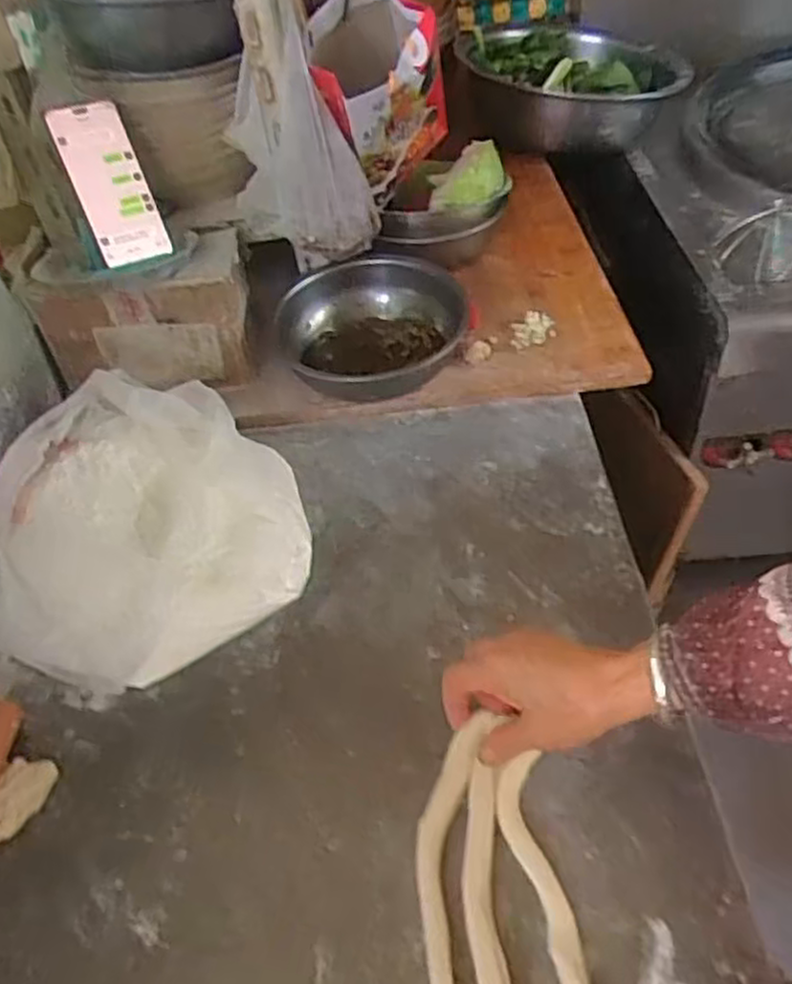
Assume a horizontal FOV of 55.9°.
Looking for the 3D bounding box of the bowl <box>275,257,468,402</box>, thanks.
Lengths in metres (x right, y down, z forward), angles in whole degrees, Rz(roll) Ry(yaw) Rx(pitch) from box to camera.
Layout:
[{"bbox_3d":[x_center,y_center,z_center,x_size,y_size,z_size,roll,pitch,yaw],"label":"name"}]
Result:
[{"bbox_3d":[-0.034,-0.167,0.853,0.207,0.099,0.212,-4,45,4],"label":"bowl"}]

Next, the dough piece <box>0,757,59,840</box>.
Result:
[{"bbox_3d":[-0.284,0.230,0.559,0.039,0.010,0.062,4,46,11],"label":"dough piece"}]

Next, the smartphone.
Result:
[{"bbox_3d":[-0.294,-0.316,0.770,0.072,0.161,0.013,-23,8,-15],"label":"smartphone"}]

